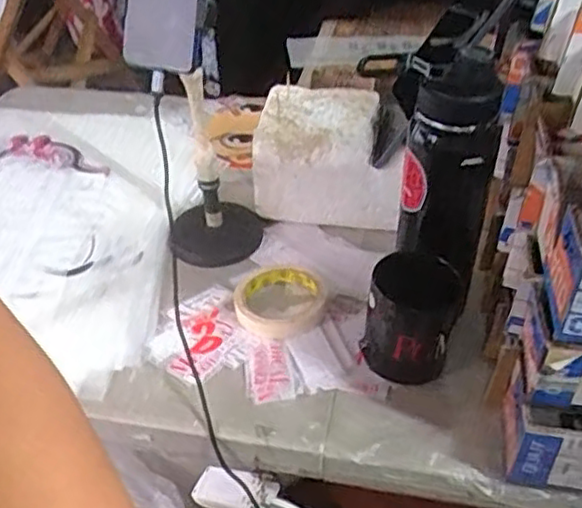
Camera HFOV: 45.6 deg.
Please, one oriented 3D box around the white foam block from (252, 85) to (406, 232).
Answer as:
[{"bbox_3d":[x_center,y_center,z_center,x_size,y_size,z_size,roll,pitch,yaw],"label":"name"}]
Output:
[{"bbox_3d":[0.052,-0.113,0.832,0.180,0.115,0.154,7,41,9],"label":"white foam block"}]

